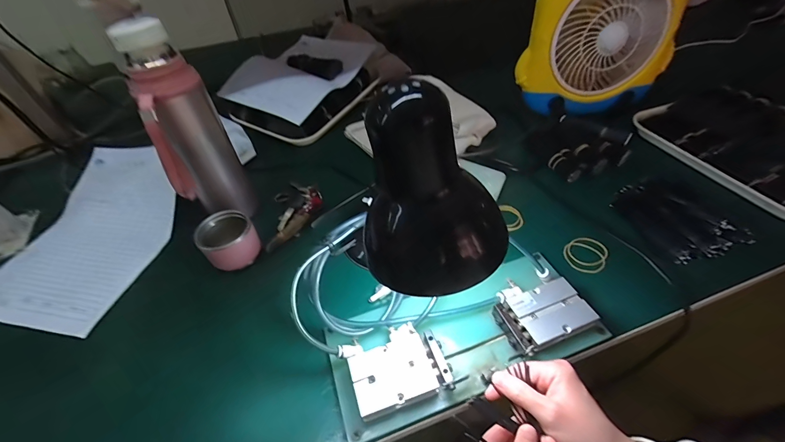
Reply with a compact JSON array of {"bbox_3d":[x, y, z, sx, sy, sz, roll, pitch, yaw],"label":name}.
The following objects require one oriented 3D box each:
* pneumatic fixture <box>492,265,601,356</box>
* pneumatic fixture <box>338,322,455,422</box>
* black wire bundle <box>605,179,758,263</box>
[{"bbox_3d":[0.153,0.095,0.353,0.088,0.032,0.071,-19,49,-13],"label":"pneumatic fixture"},{"bbox_3d":[0.005,0.144,0.326,0.091,0.026,0.069,-17,49,-11],"label":"pneumatic fixture"},{"bbox_3d":[0.374,-0.005,0.444,0.114,0.026,0.131,-19,49,-13],"label":"black wire bundle"}]

